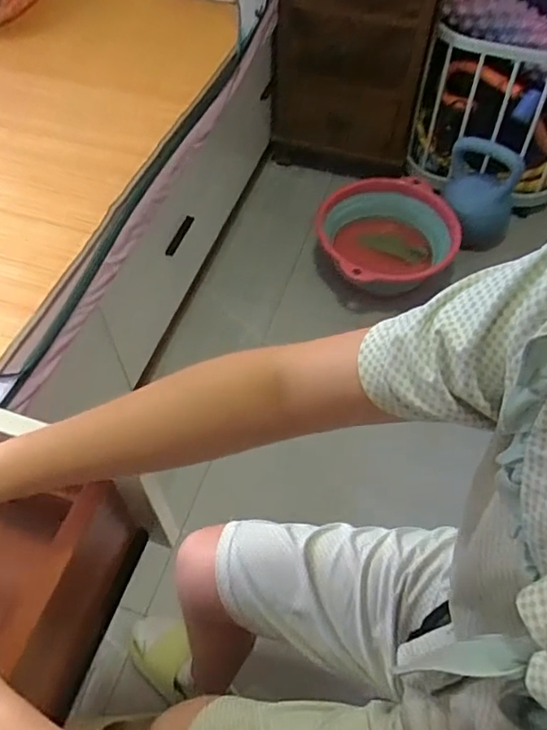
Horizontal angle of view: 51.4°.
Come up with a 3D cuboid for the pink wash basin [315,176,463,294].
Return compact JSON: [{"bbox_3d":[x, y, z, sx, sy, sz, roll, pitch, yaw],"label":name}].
[{"bbox_3d":[0.318,-0.329,1.461,0.386,0.140,0.331,-12,58,-9],"label":"pink wash basin"}]

